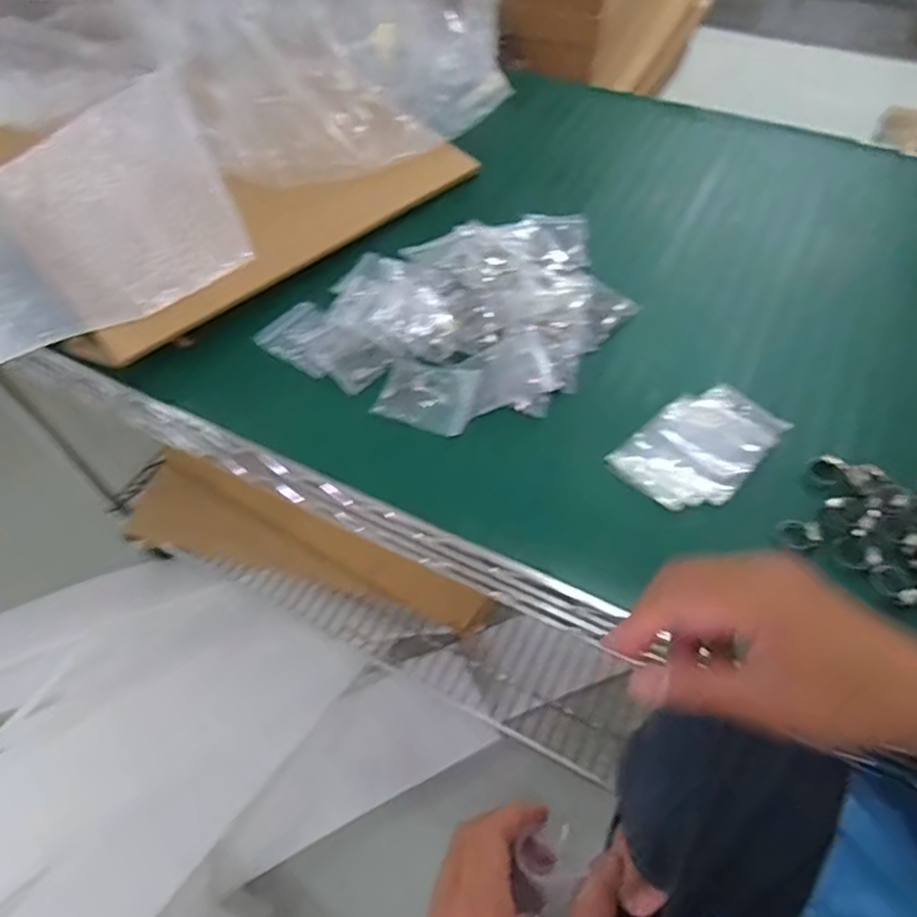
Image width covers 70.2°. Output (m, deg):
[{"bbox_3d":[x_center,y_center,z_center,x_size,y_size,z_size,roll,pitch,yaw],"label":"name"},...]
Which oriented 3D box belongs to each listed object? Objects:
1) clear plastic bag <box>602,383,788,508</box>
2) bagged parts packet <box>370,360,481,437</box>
[{"bbox_3d":[0.182,-0.014,0.485,0.122,0.010,0.079,-39,63,-20],"label":"clear plastic bag"},{"bbox_3d":[-0.024,-0.050,0.528,0.075,0.015,0.061,15,59,13],"label":"bagged parts packet"}]

